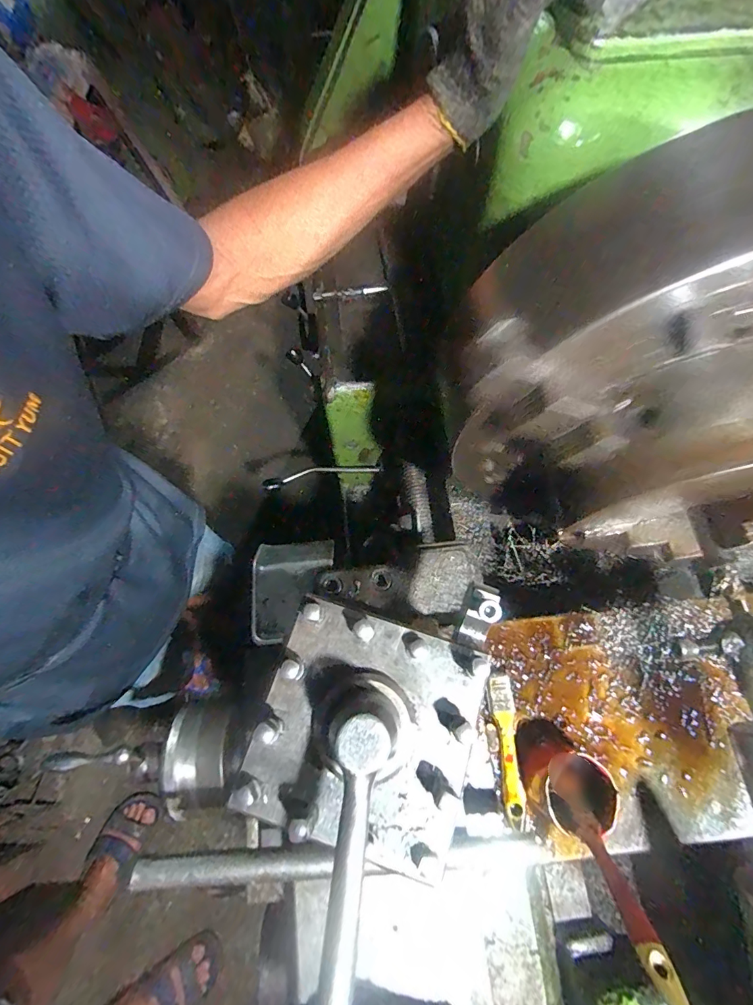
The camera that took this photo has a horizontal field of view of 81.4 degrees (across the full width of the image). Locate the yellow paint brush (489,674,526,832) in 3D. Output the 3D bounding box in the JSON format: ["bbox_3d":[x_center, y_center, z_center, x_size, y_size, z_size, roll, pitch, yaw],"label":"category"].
[{"bbox_3d":[0.125,0.233,0.419,0.022,0.013,0.127,-4,70,-2],"label":"yellow paint brush"}]

